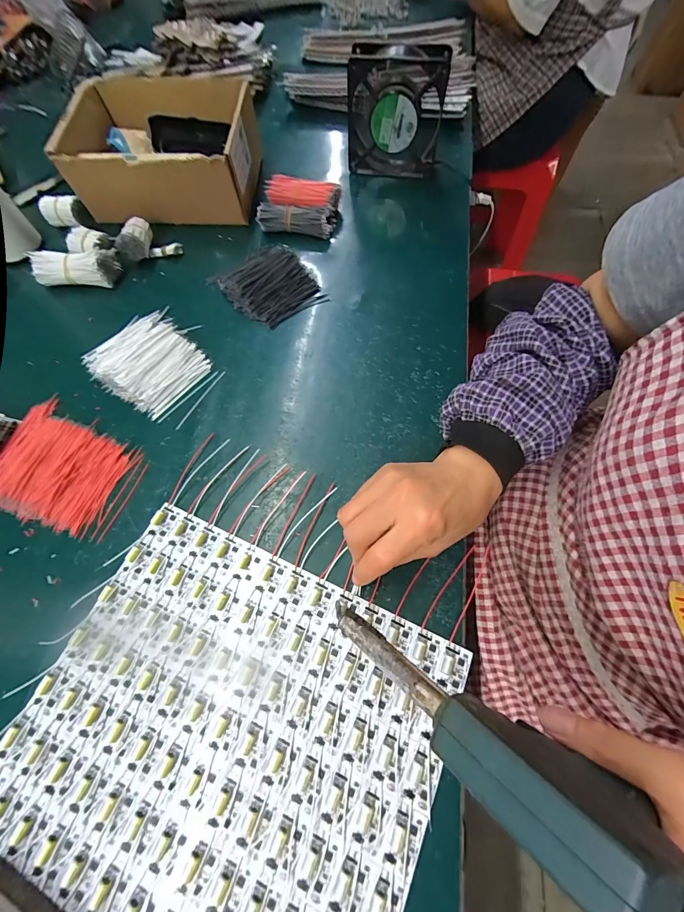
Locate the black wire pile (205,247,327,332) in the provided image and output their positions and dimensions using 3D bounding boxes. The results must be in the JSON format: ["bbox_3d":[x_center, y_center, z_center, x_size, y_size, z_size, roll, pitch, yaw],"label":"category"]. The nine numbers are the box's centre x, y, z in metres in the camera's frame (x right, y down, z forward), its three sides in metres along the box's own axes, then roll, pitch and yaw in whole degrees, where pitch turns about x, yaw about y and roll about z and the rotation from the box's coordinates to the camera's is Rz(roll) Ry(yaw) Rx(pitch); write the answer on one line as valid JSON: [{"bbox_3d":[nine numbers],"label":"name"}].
[{"bbox_3d":[-0.091,-0.209,0.419,0.094,0.024,0.117,-38,70,-14],"label":"black wire pile"}]

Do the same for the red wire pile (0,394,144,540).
[{"bbox_3d":[-0.272,0.009,0.332,0.136,0.014,0.106,17,68,9],"label":"red wire pile"}]

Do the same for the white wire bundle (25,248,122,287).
[{"bbox_3d":[-0.323,-0.227,0.421,0.094,0.031,0.033,-6,66,-1],"label":"white wire bundle"}]

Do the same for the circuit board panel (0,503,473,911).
[{"bbox_3d":[-0.082,0.195,0.249,0.282,0.007,0.240,22,67,11],"label":"circuit board panel"}]

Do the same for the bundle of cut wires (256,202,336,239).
[{"bbox_3d":[-0.059,-0.310,0.457,0.098,0.034,0.031,11,67,6],"label":"bundle of cut wires"}]

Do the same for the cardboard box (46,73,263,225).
[{"bbox_3d":[-0.229,-0.400,0.456,0.211,0.078,0.167,3,66,3],"label":"cardboard box"}]

